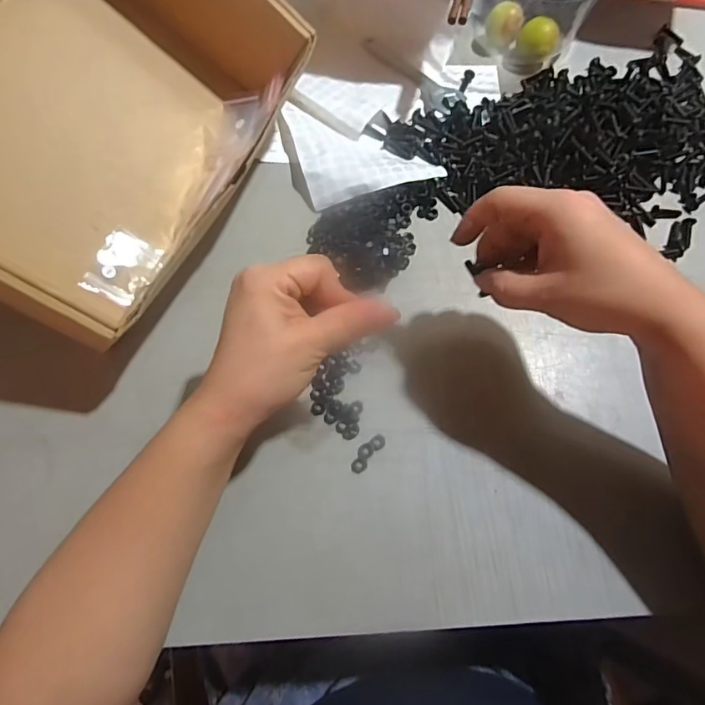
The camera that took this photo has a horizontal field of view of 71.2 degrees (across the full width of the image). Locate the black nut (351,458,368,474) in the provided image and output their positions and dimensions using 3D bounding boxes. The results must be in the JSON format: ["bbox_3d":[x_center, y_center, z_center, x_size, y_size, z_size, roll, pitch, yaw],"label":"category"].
[{"bbox_3d":[0.005,0.084,0.367,0.011,0.004,0.012,0,71,-1],"label":"black nut"}]

